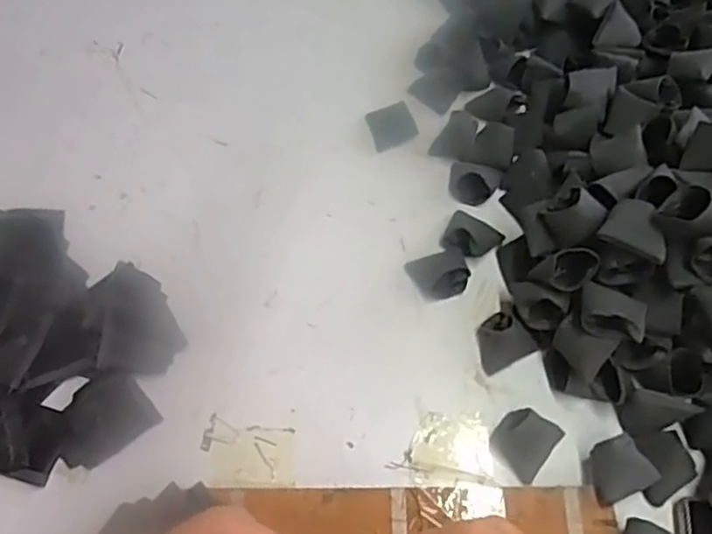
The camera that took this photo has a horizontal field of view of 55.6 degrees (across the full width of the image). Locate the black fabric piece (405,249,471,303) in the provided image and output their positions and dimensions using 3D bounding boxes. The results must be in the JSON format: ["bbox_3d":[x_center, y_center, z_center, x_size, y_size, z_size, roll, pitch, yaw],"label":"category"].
[{"bbox_3d":[0.064,0.004,0.512,0.041,0.014,0.040,-25,63,-13],"label":"black fabric piece"}]

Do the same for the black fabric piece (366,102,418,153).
[{"bbox_3d":[0.031,-0.124,0.588,0.038,0.005,0.040,-24,68,13],"label":"black fabric piece"}]

